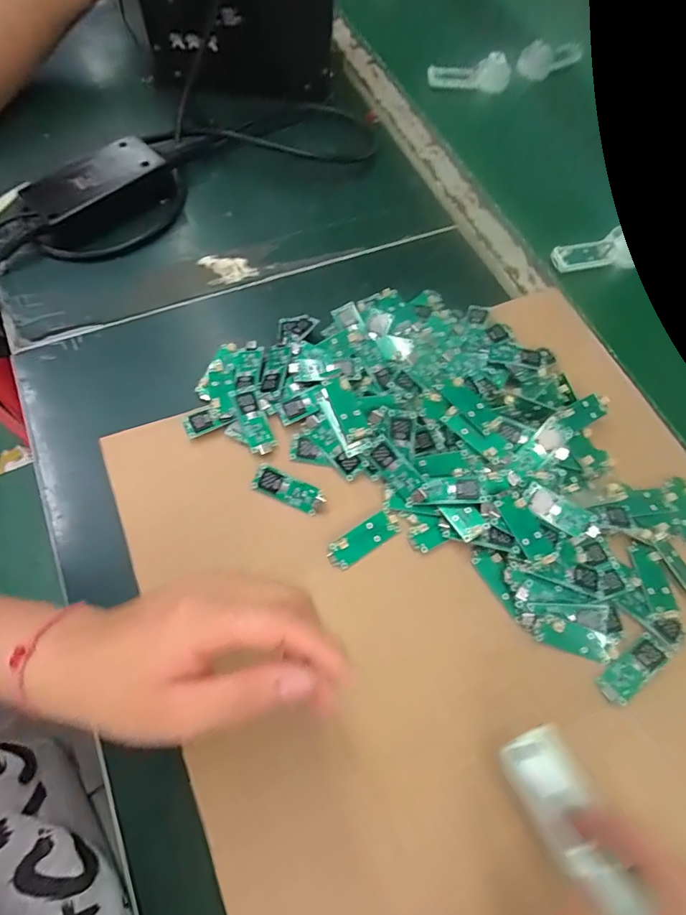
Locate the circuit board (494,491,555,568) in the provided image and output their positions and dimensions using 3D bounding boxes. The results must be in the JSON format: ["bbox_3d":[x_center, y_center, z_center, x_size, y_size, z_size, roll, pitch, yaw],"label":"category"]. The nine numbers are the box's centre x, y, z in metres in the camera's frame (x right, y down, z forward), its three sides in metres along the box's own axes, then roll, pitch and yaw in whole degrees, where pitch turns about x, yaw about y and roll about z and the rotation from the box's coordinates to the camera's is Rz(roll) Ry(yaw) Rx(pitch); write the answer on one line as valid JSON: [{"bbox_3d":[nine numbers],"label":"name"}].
[{"bbox_3d":[0.117,0.045,0.293,0.019,0.005,0.047,-27,74,-10],"label":"circuit board"}]

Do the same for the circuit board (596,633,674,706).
[{"bbox_3d":[0.177,0.129,0.280,0.051,0.004,0.018,-31,59,-15],"label":"circuit board"}]

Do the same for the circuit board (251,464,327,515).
[{"bbox_3d":[-0.037,0.022,0.312,0.048,0.004,0.017,26,89,2],"label":"circuit board"}]

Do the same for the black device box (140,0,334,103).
[{"bbox_3d":[-0.097,-0.465,0.444,0.173,0.146,0.137,5,66,-3],"label":"black device box"}]

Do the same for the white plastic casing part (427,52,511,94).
[{"bbox_3d":[0.148,-0.450,0.536,0.095,0.031,0.015,2,67,-2],"label":"white plastic casing part"}]

